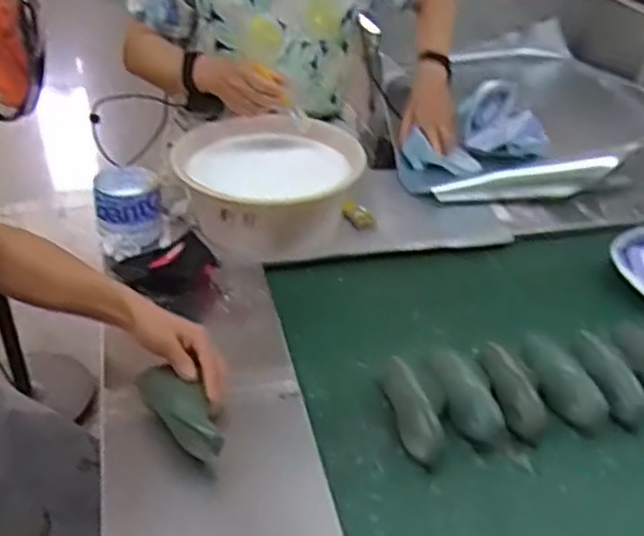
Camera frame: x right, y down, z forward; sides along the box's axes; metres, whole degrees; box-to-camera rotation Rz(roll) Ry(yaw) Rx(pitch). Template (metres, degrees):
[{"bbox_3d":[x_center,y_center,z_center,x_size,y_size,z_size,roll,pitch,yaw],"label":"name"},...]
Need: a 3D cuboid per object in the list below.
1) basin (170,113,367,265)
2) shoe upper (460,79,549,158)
[{"bbox_3d":[-0.083,-0.131,1.228,0.301,0.142,0.236,-5,36,-9],"label":"basin"},{"bbox_3d":[0.358,-0.286,1.445,0.159,0.140,0.119,12,37,15],"label":"shoe upper"}]

